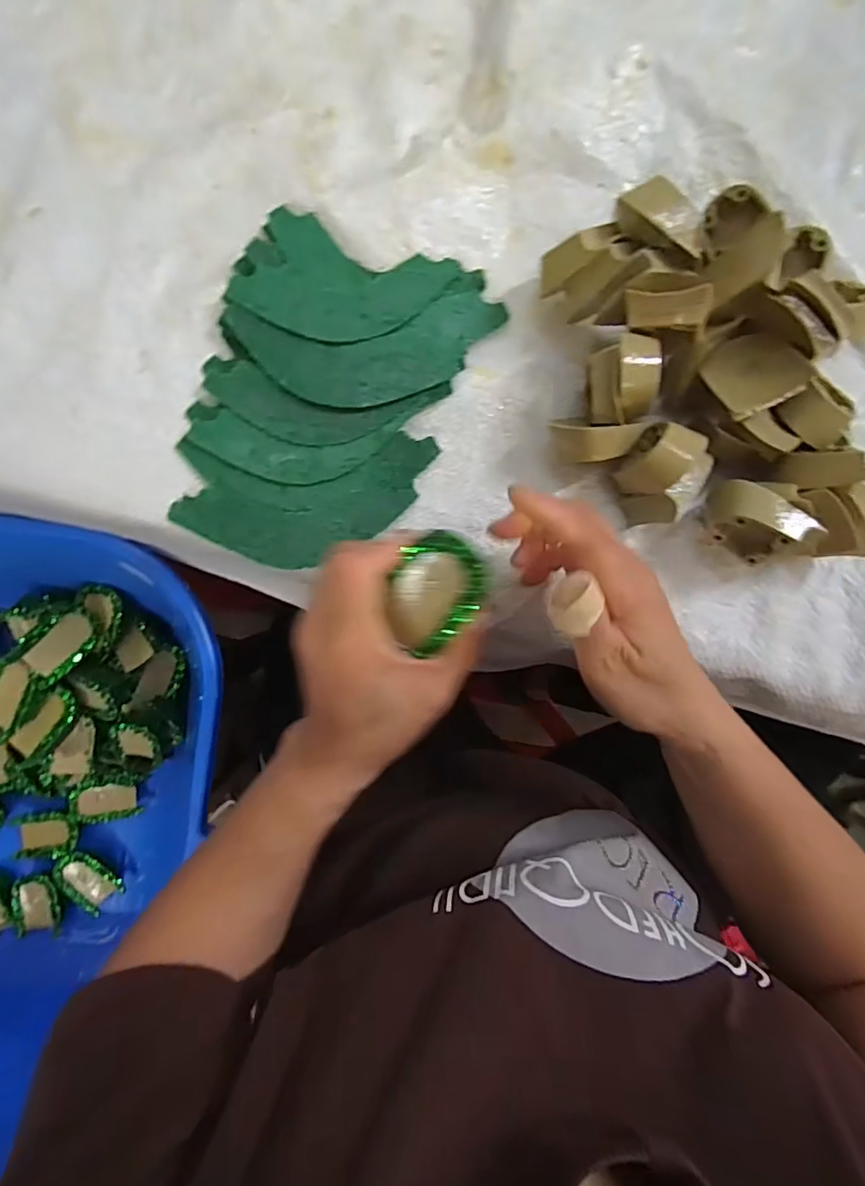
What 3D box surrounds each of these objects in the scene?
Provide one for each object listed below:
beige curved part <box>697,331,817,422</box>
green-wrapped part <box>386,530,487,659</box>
[{"bbox_3d":[0.172,-0.119,0.293,0.040,0.015,0.049,-28,49,26],"label":"beige curved part"},{"bbox_3d":[0.002,0.000,0.250,0.040,0.020,0.051,11,85,-3],"label":"green-wrapped part"}]

